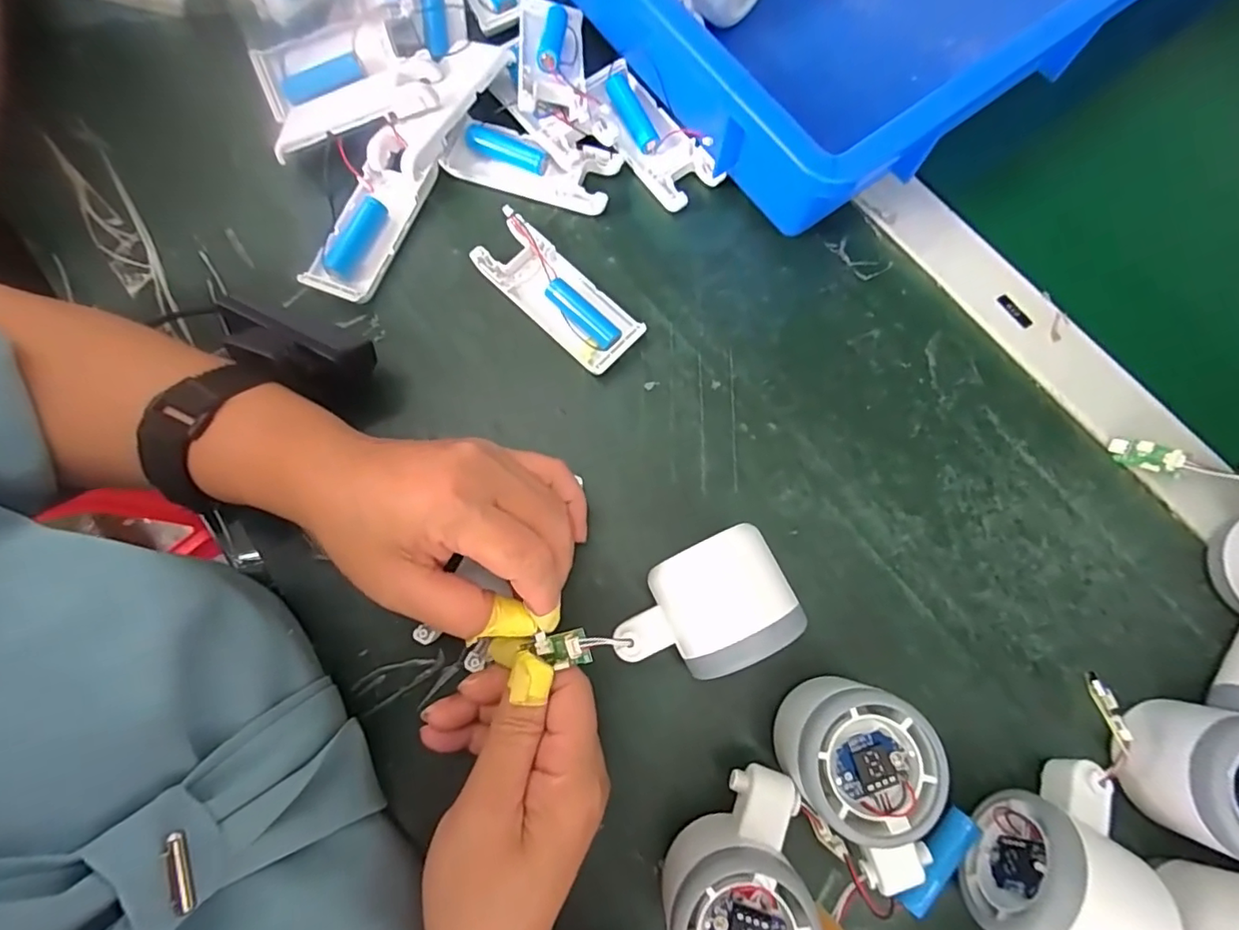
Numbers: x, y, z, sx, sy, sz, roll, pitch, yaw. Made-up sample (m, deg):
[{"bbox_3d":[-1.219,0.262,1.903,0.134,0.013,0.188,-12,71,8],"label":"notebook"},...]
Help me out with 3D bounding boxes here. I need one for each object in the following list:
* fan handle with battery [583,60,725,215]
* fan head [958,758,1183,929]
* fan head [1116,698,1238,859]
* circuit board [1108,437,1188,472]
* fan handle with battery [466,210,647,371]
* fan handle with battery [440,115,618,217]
[{"bbox_3d":[0.017,-0.201,0.344,0.042,0.018,0.100,-39,80,-7],"label":"fan handle with battery"},{"bbox_3d":[0.193,0.172,0.242,0.053,0.053,0.079,32,80,7],"label":"fan head"},{"bbox_3d":[0.263,0.138,0.250,0.056,0.053,0.057,0,78,1],"label":"fan head"},{"bbox_3d":[0.283,-0.005,0.301,0.031,0.004,0.016,13,110,43],"label":"circuit board"},{"bbox_3d":[-0.036,-0.097,0.322,0.103,0.016,0.039,42,82,9],"label":"fan handle with battery"},{"bbox_3d":[-0.053,-0.182,0.338,0.100,0.017,0.037,16,79,4],"label":"fan handle with battery"}]

